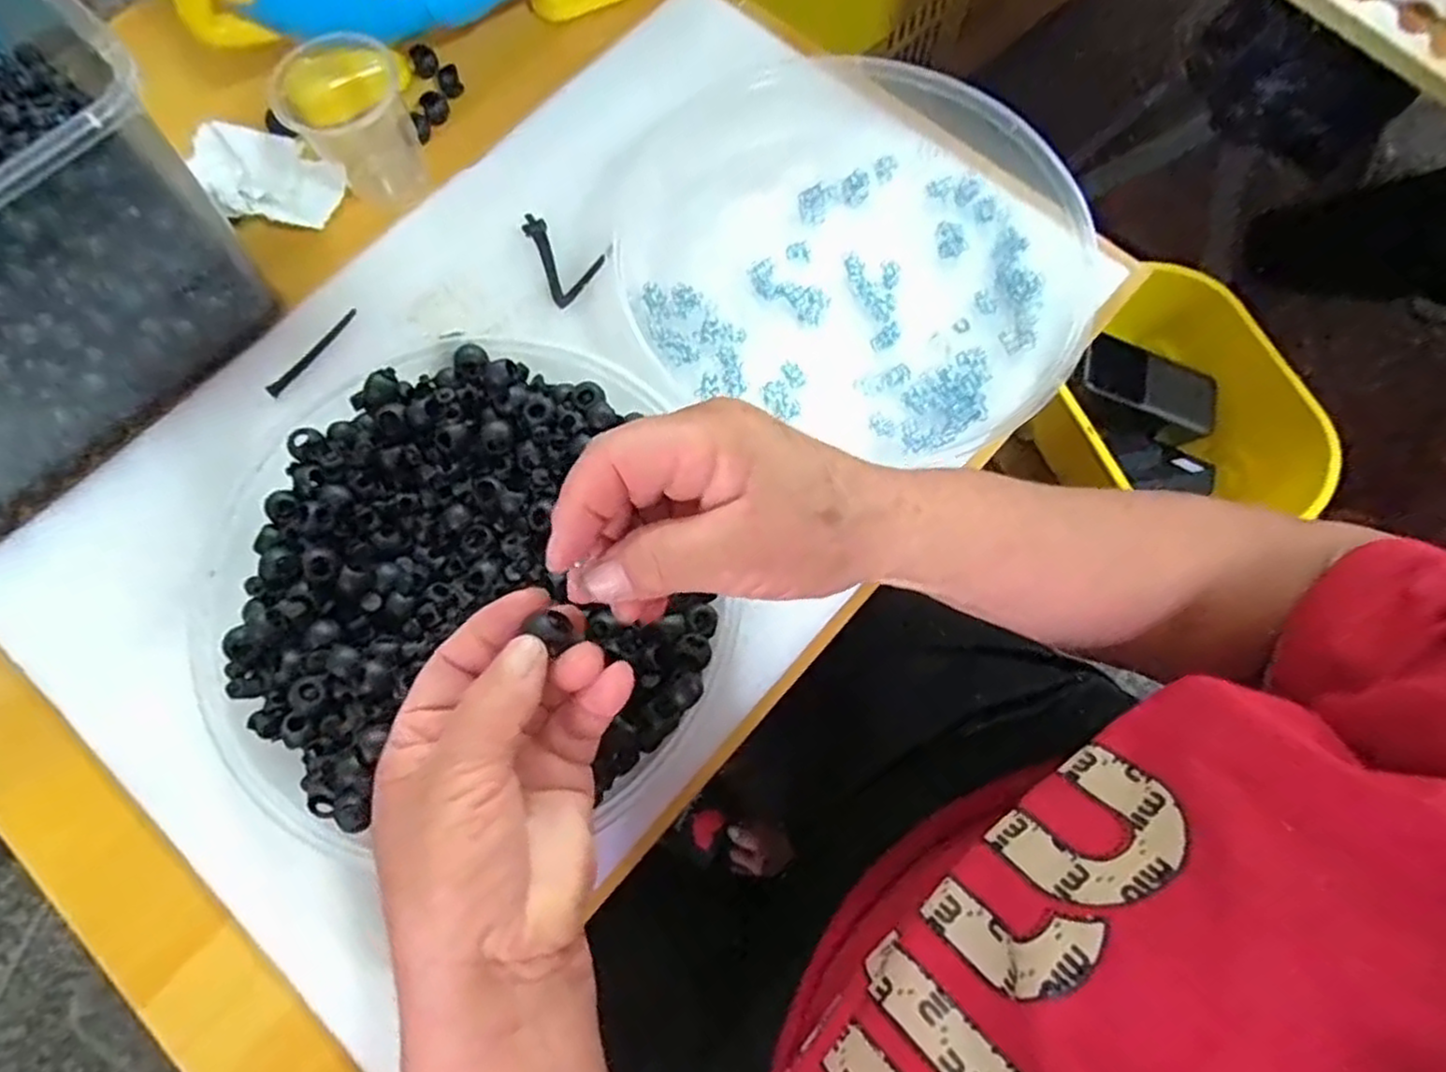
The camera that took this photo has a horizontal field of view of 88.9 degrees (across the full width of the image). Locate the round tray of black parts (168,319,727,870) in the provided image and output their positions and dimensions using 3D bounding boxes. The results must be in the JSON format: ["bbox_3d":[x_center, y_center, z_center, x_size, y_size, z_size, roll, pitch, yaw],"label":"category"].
[{"bbox_3d":[-0.111,0.024,0.333,0.223,0.050,0.226,0,74,1],"label":"round tray of black parts"}]

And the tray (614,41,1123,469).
[{"bbox_3d":[0.068,-0.159,0.393,0.256,0.025,0.220,18,76,6],"label":"tray"}]

